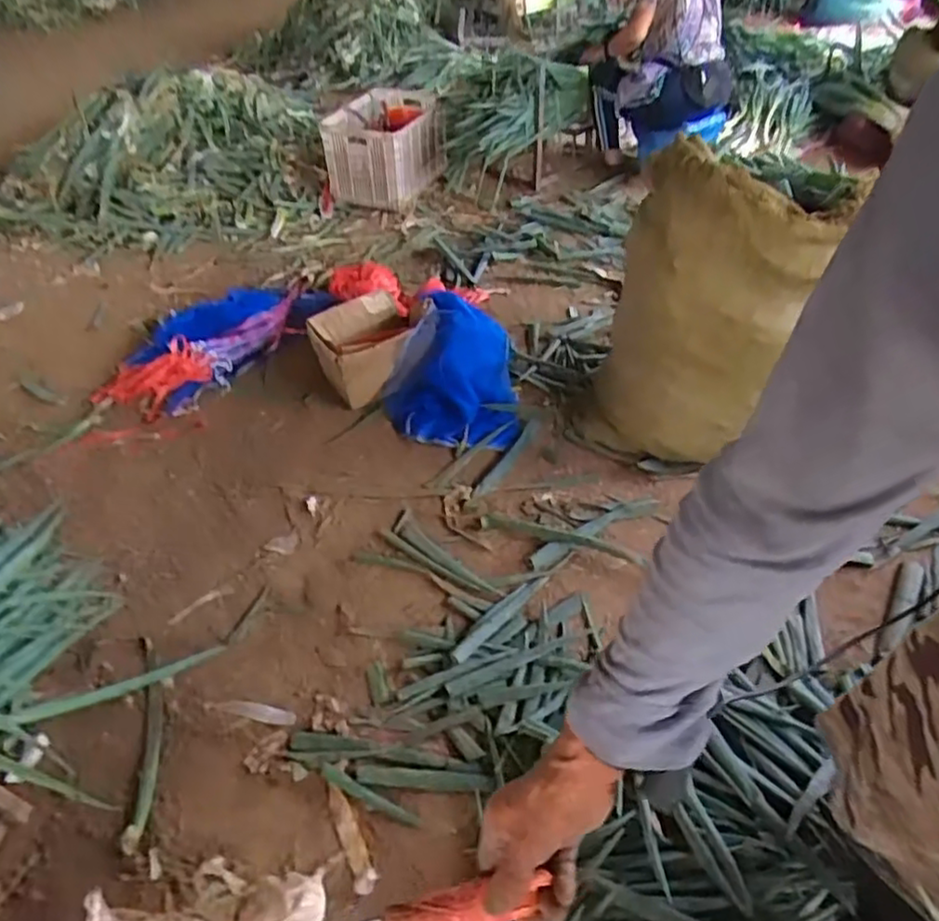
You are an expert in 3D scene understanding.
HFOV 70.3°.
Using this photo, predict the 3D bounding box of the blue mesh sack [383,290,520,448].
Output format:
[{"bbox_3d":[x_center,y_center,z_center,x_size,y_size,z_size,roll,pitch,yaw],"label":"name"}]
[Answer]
[{"bbox_3d":[-0.043,-0.252,1.635,0.323,0.158,0.413,-1,46,5],"label":"blue mesh sack"}]

